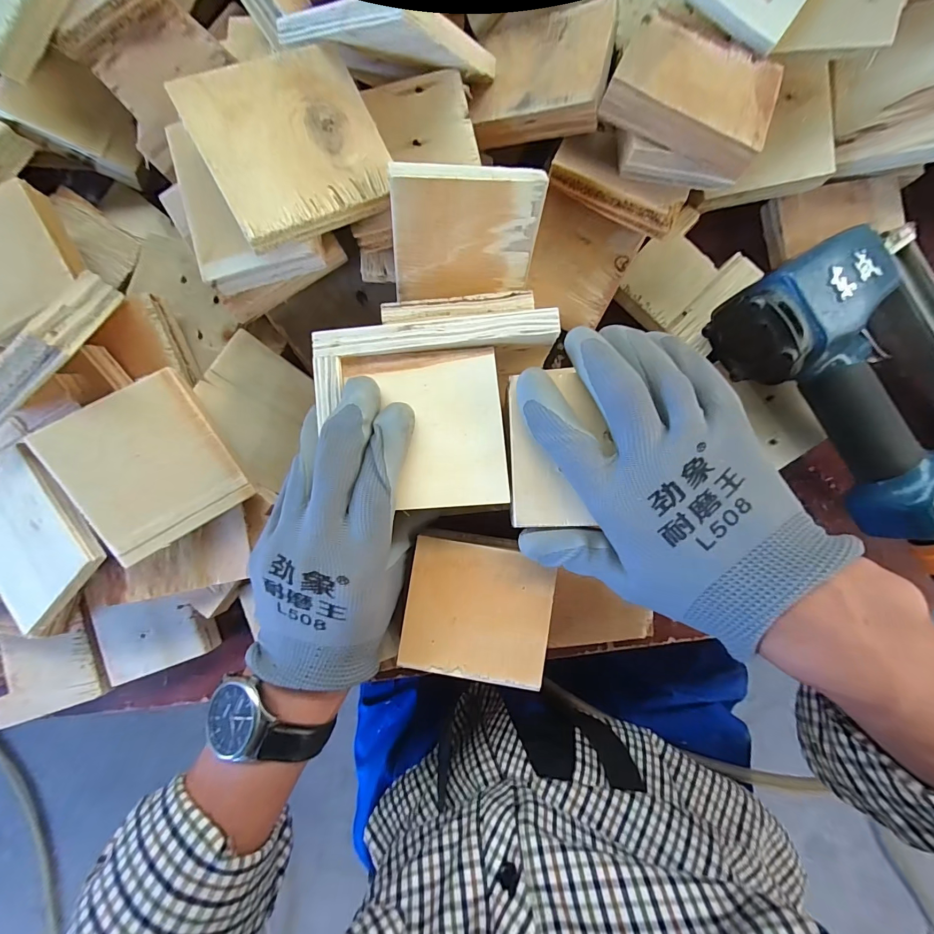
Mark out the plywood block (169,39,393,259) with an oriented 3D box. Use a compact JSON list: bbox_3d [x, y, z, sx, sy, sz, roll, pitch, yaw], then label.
[{"bbox_3d":[-0.093,-0.172,0.213,0.088,0.011,0.085,-28,94,-13],"label":"plywood block"}]

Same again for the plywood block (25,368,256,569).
[{"bbox_3d":[-0.191,0.001,0.238,0.084,0.007,0.089,-32,101,-14],"label":"plywood block"}]

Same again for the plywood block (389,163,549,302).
[{"bbox_3d":[-0.001,-0.134,0.234,0.084,0.069,0.011,-6,56,-10],"label":"plywood block"}]

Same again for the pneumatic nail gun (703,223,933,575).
[{"bbox_3d":[0.298,-0.041,0.262,0.152,0.068,0.260,-40,88,-1],"label":"pneumatic nail gun"}]

